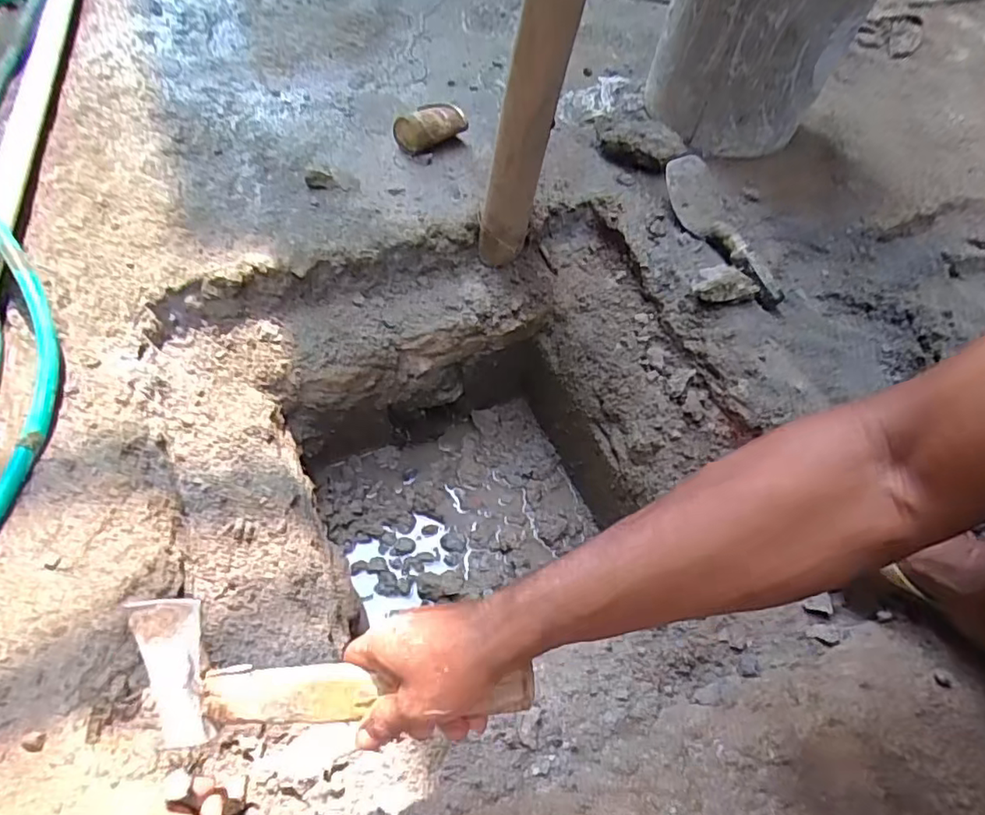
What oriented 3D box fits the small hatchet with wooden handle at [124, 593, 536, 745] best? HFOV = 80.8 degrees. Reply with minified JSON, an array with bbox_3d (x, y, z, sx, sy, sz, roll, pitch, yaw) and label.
[{"bbox_3d":[-0.112,0.187,0.390,0.275,0.050,0.079,4,57,3],"label":"small hatchet with wooden handle"}]

